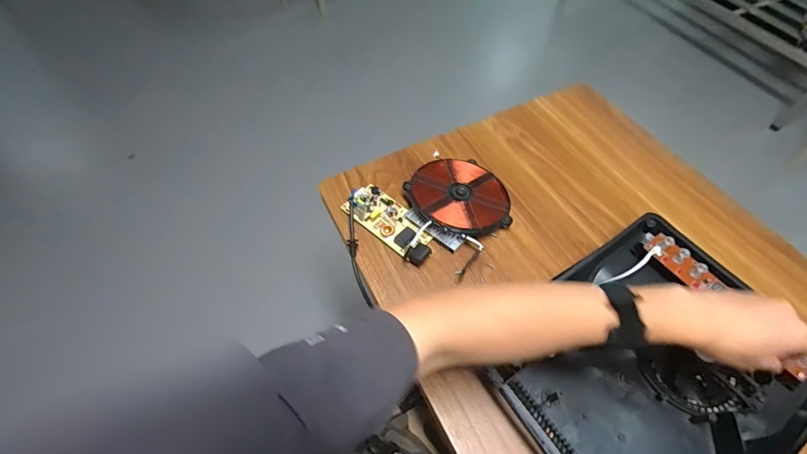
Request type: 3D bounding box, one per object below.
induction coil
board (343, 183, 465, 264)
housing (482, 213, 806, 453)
[{"bbox_3d":[0.091,-0.050,0.601,0.153,0.023,0.156,6,51,-7],"label":"induction coil"},{"bbox_3d":[-0.009,-0.009,0.574,0.182,0.043,0.074,36,63,21],"label":"board"},{"bbox_3d":[0.290,0.162,0.447,0.322,0.059,0.271,-30,62,-18],"label":"housing"}]

